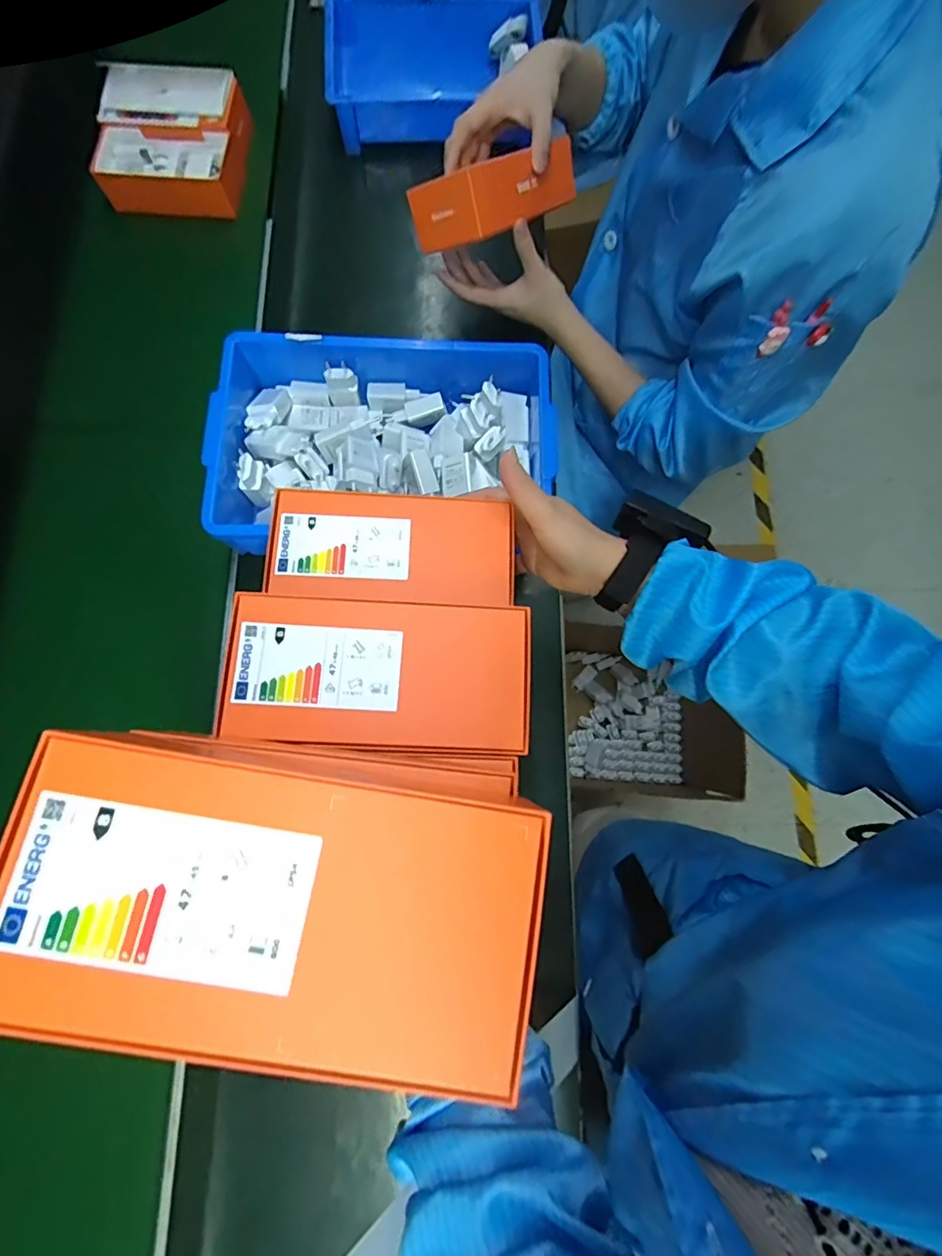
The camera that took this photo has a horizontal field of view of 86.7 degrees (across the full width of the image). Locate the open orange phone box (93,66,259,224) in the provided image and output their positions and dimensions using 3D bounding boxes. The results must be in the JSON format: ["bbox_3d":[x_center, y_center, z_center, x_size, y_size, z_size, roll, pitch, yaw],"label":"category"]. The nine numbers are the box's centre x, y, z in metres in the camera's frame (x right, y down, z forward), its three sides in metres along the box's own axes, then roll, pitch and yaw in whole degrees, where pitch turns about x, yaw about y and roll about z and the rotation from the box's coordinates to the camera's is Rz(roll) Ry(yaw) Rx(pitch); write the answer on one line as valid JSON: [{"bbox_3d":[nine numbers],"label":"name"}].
[{"bbox_3d":[-0.427,-0.696,0.716,0.196,0.077,0.193,4,74,2],"label":"open orange phone box"}]

